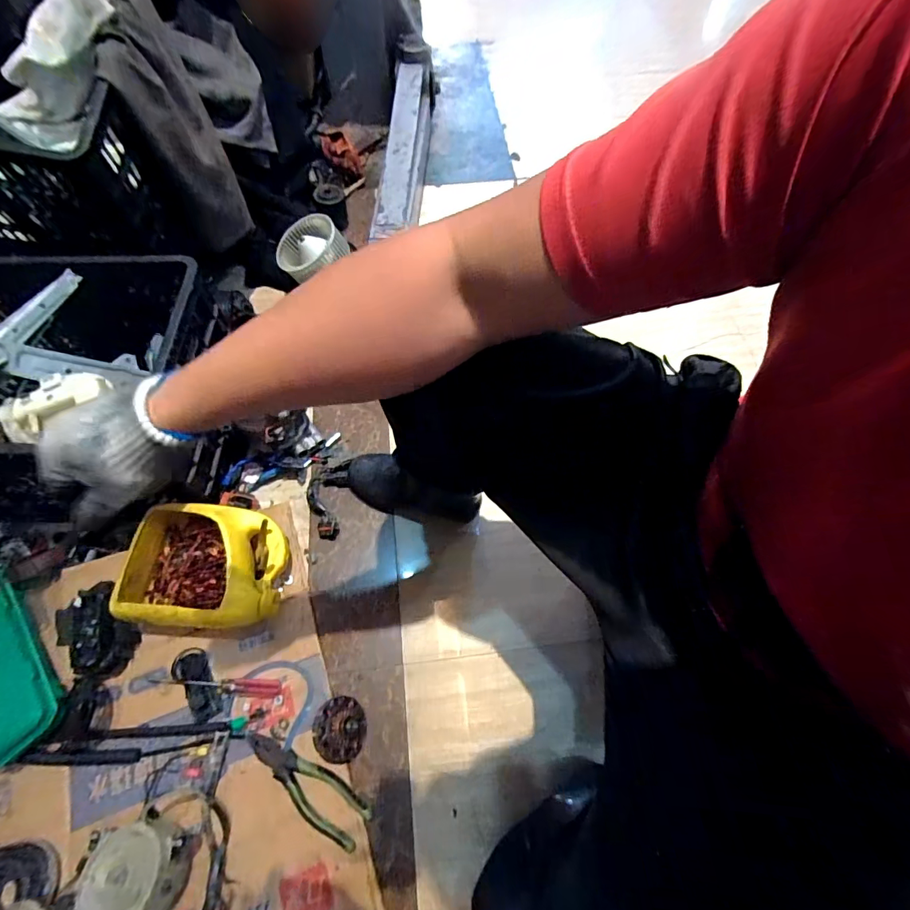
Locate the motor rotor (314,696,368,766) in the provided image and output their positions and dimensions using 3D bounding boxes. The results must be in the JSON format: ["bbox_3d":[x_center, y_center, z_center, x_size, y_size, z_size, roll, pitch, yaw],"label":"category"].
[{"bbox_3d":[-0.163,0.393,0.630,0.064,0.055,0.081,-8,65,-4],"label":"motor rotor"}]

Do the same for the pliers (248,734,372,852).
[{"bbox_3d":[-0.206,0.451,0.609,0.195,0.024,0.058,34,69,15],"label":"pliers"}]

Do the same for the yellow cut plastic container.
[{"bbox_3d":[-0.387,0.177,0.706,0.215,0.101,0.178,4,64,1],"label":"yellow cut plastic container"}]

